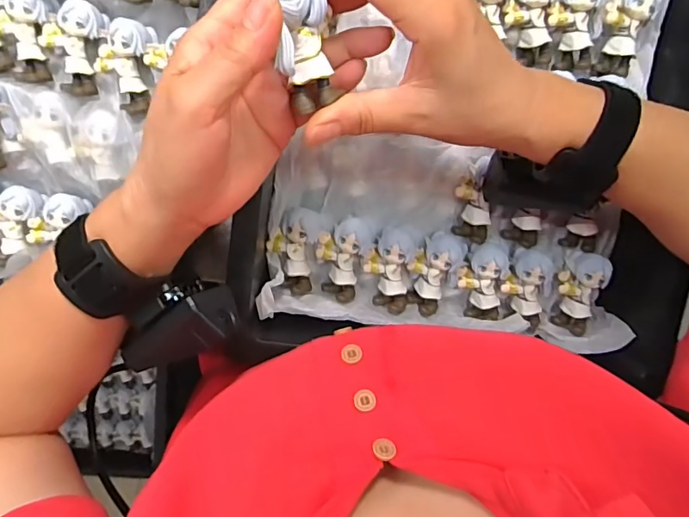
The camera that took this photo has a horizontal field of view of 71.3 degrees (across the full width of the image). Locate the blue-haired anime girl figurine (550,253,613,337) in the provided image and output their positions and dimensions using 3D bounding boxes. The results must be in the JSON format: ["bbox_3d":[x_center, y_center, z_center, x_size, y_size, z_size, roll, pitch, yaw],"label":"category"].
[{"bbox_3d":[0.187,0.027,0.379,0.038,0.025,0.066,4,113,-4],"label":"blue-haired anime girl figurine"}]

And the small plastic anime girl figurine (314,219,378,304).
[{"bbox_3d":[-0.002,-0.002,0.355,0.039,0.025,0.062,20,97,-7],"label":"small plastic anime girl figurine"}]

